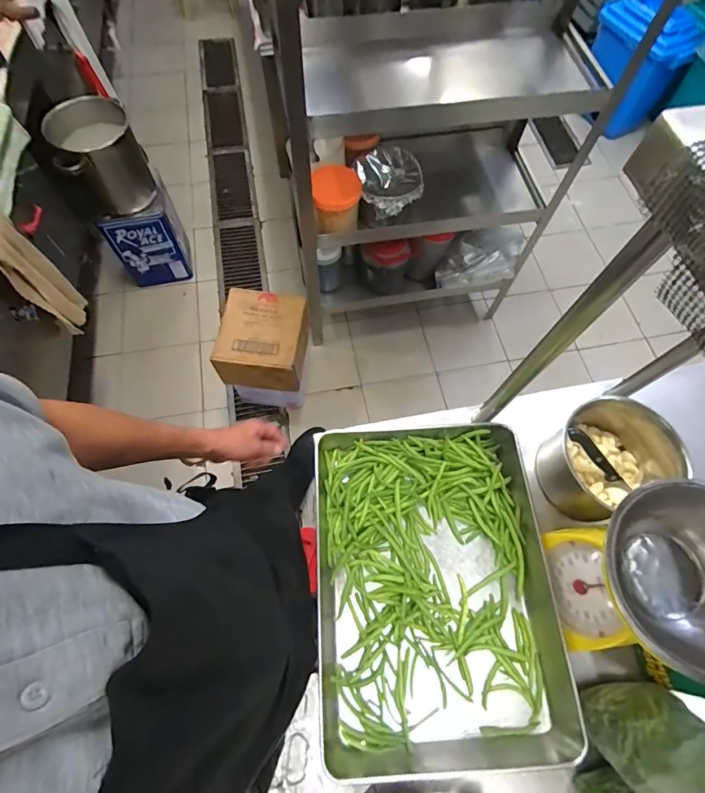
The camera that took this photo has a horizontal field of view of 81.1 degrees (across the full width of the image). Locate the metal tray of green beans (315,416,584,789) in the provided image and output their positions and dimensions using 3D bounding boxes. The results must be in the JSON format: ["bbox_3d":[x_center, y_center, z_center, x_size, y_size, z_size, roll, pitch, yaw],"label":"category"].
[{"bbox_3d":[0.108,0.229,0.536,0.295,0.058,0.382,-3,67,-2],"label":"metal tray of green beans"}]

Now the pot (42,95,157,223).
[{"bbox_3d":[-0.797,-0.754,1.328,0.248,0.250,0.265,0,67,-1],"label":"pot"}]

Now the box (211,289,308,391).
[{"bbox_3d":[-0.282,-0.186,1.315,0.246,0.157,0.270,5,67,1],"label":"box"}]

